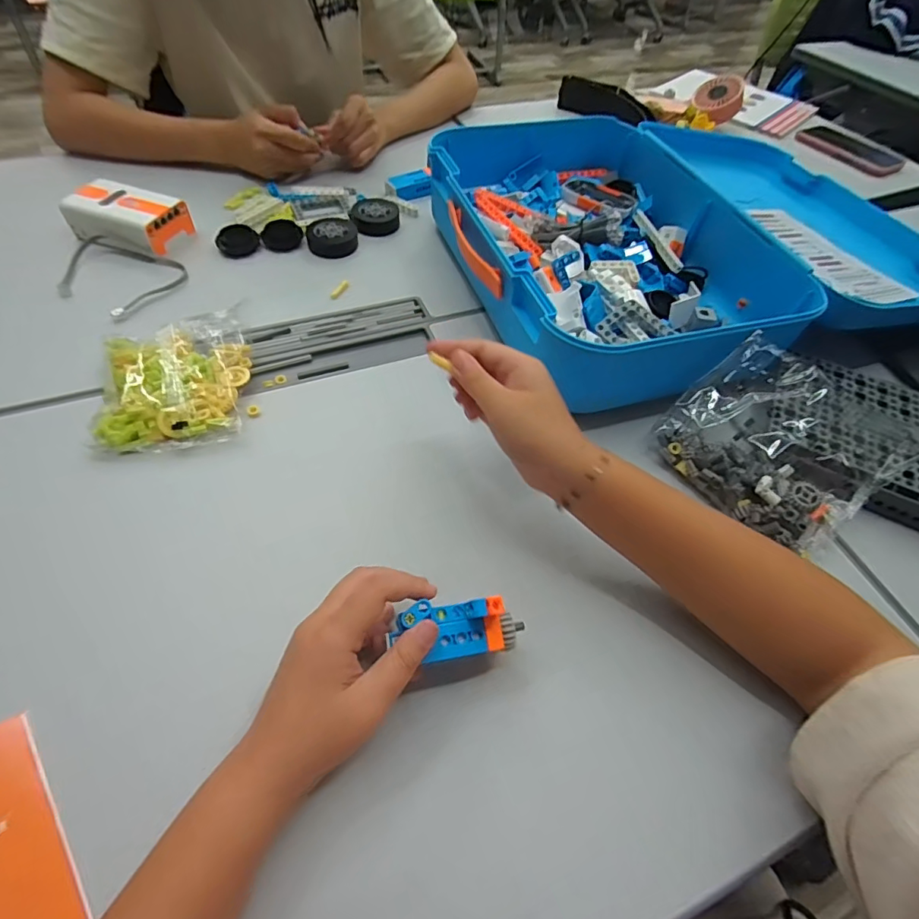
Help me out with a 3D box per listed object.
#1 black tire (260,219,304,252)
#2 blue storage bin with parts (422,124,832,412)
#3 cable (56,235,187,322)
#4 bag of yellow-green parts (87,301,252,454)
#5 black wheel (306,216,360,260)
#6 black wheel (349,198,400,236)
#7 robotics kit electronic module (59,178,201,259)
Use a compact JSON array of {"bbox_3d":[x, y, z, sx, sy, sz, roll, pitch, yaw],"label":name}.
[{"bbox_3d":[-0.213,-0.269,0.606,0.047,0.017,0.040,-17,58,-17],"label":"black tire"},{"bbox_3d":[0.147,-0.231,0.550,0.289,0.085,0.411,-13,56,-14],"label":"blue storage bin with parts"},{"bbox_3d":[-0.379,-0.201,0.549,0.130,0.014,0.098,24,56,12],"label":"cable"},{"bbox_3d":[-0.246,-0.073,0.436,0.117,0.037,0.134,-7,55,-10],"label":"bag of yellow-green parts"},{"bbox_3d":[-0.154,-0.270,0.612,0.060,0.023,0.060,2,54,-3],"label":"black wheel"},{"bbox_3d":[-0.106,-0.307,0.637,0.059,0.022,0.059,2,54,-3],"label":"black wheel"},{"bbox_3d":[-0.378,-0.278,0.574,0.115,0.041,0.076,13,54,4],"label":"robotics kit electronic module"}]

